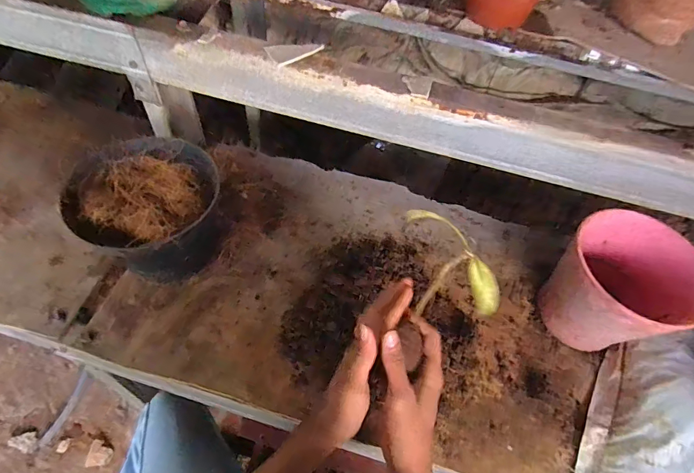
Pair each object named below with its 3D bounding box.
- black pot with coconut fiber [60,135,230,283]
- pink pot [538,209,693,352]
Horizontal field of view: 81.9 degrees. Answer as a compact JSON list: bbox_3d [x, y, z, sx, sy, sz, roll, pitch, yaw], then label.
[{"bbox_3d":[-0.250,-0.023,0.532,0.162,0.142,0.161,2,56,-3],"label":"black pot with coconut fiber"},{"bbox_3d":[0.344,0.071,0.519,0.163,0.145,0.139,-31,64,-23],"label":"pink pot"}]

